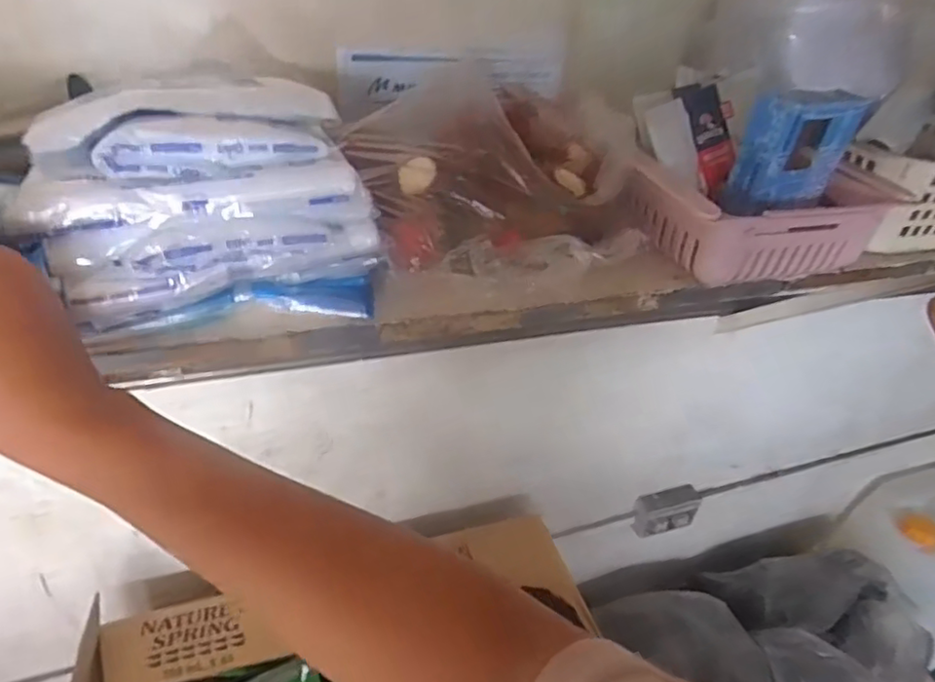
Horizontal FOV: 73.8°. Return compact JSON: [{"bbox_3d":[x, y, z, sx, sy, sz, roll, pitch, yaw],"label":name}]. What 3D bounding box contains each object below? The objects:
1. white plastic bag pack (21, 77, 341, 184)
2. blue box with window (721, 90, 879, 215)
[{"bbox_3d":[-0.151,-0.112,0.348,0.164,0.044,0.085,-13,38,-26],"label":"white plastic bag pack"},{"bbox_3d":[0.239,-0.138,0.458,0.070,0.087,0.047,-8,36,-20],"label":"blue box with window"}]

